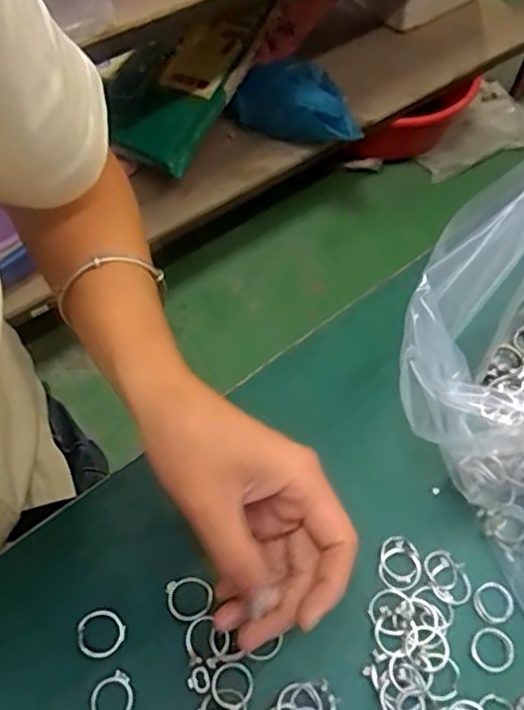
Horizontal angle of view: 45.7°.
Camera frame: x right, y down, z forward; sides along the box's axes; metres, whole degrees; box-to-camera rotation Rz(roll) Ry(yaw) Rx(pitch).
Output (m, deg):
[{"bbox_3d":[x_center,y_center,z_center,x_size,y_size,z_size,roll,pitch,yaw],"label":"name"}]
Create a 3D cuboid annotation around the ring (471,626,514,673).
[{"bbox_3d":[0.116,0.147,0.310,0.021,0.004,0.020,2,59,-3],"label":"ring"}]

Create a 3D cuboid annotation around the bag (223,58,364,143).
[{"bbox_3d":[0.083,-0.507,1.248,0.277,0.123,0.151,32,63,17],"label":"bag"}]

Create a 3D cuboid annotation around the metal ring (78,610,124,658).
[{"bbox_3d":[-0.080,0.136,0.304,0.023,0.004,0.021,2,59,-3],"label":"metal ring"}]

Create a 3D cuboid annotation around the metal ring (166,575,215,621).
[{"bbox_3d":[-0.037,0.124,0.315,0.022,0.004,0.021,2,59,-3],"label":"metal ring"}]

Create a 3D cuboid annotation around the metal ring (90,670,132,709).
[{"bbox_3d":[-0.071,0.159,0.291,0.019,0.004,0.019,2,59,-3],"label":"metal ring"}]

